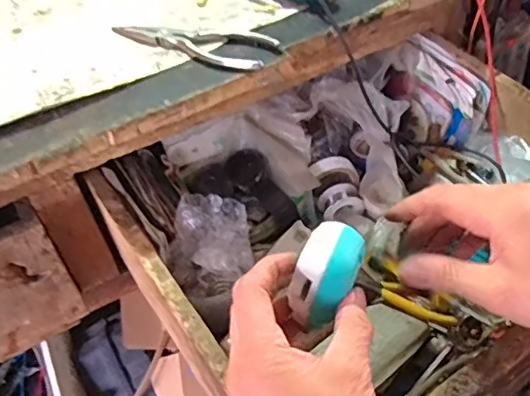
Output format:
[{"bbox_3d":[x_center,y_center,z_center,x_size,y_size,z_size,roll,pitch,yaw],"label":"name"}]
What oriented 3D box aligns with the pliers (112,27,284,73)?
[{"bbox_3d":[-0.062,-0.134,0.486,0.149,0.010,0.047,19,49,23],"label":"pliers"}]

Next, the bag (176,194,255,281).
[{"bbox_3d":[-0.044,0.033,0.496,0.061,0.047,0.073,-9,44,-4],"label":"bag"}]

